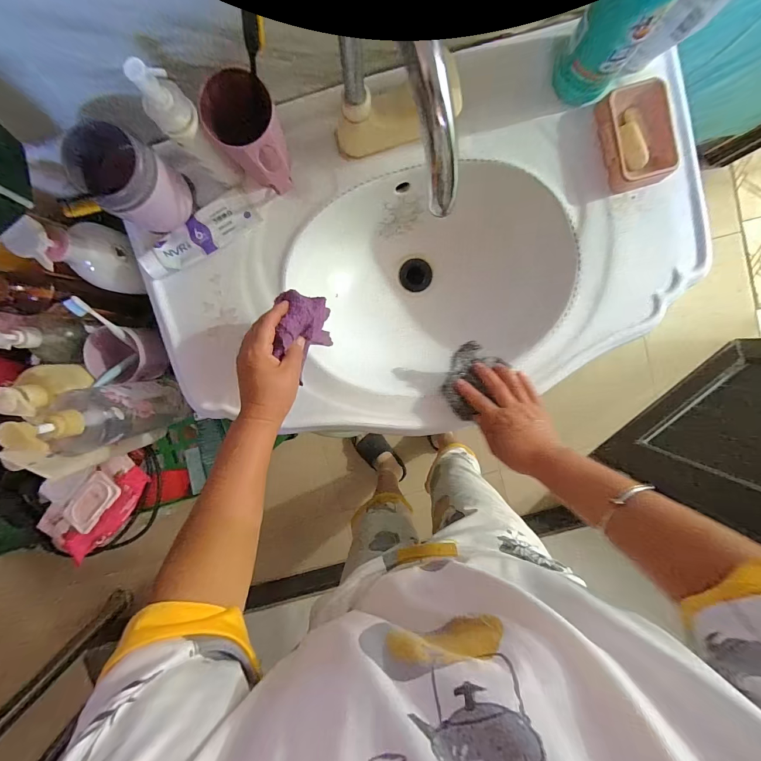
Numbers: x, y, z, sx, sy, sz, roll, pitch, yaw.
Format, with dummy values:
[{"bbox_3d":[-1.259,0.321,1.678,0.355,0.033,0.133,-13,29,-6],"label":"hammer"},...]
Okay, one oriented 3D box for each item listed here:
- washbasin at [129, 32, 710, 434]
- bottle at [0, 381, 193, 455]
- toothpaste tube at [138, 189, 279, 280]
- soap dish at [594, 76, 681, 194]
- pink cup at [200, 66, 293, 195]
[{"bbox_3d":[0.055,-0.173,0.553,0.761,0.175,0.455,-14,96,2],"label":"washbasin"},{"bbox_3d":[-0.366,0.049,0.448,0.096,0.204,0.081,-8,96,1],"label":"bottle"},{"bbox_3d":[-0.233,-0.207,0.463,0.194,0.032,0.051,-31,95,3],"label":"toothpaste tube"},{"bbox_3d":[0.335,-0.314,0.444,0.083,0.027,0.116,-17,96,2],"label":"soap dish"},{"bbox_3d":[-0.141,-0.277,0.410,0.073,0.113,0.104,-42,94,4],"label":"pink cup"}]

